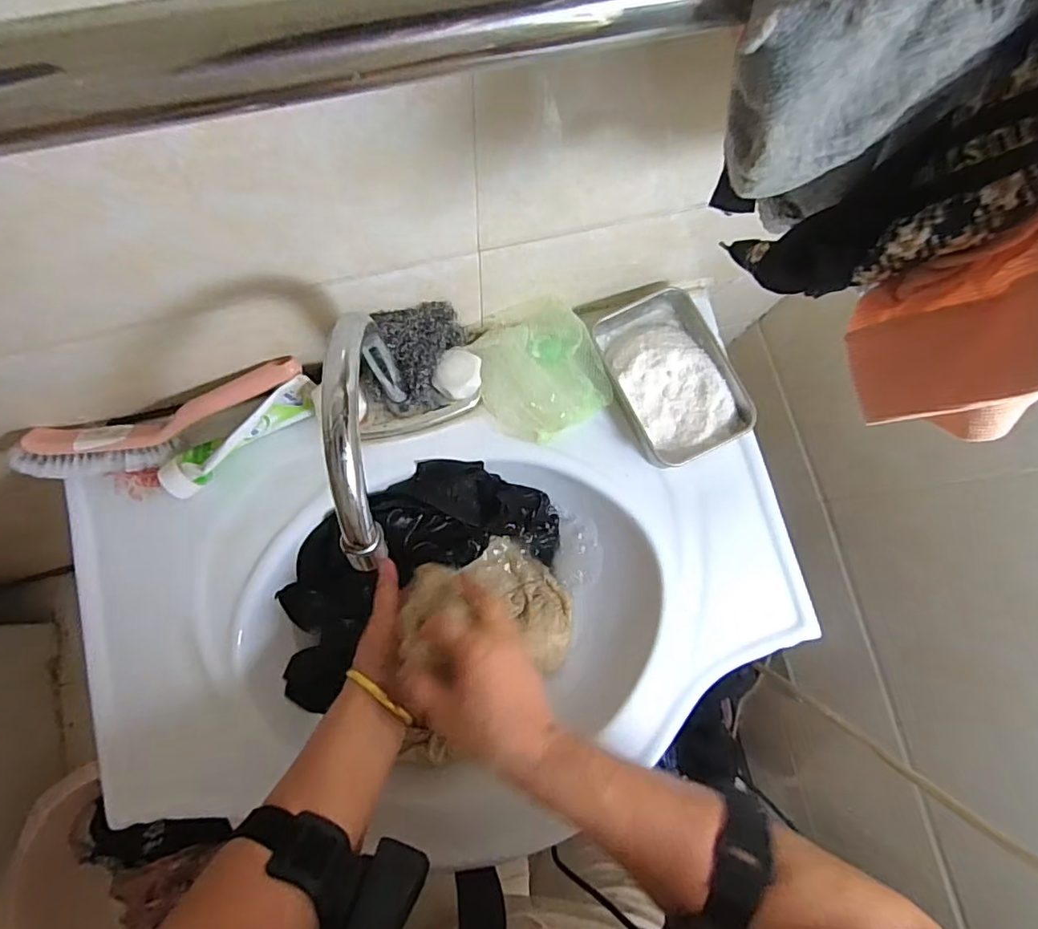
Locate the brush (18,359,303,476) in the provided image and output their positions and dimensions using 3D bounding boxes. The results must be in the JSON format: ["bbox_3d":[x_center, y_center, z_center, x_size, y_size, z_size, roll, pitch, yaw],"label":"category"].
[{"bbox_3d":[-0.291,-0.030,0.474,0.230,0.049,0.048,-17,83,-5],"label":"brush"}]

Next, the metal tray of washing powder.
[{"bbox_3d":[0.138,-0.079,0.506,0.099,0.032,0.146,-26,84,-6],"label":"metal tray of washing powder"}]

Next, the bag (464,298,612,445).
[{"bbox_3d":[0.018,-0.084,0.511,0.107,0.040,0.112,-28,84,-7],"label":"bag"}]

